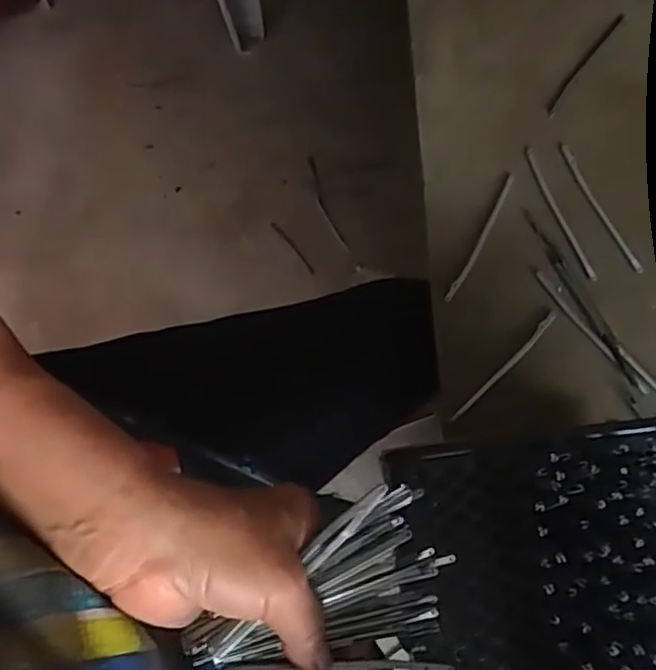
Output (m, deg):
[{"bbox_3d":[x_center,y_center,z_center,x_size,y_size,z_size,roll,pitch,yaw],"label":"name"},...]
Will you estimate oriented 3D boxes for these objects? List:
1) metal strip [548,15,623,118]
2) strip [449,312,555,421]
[{"bbox_3d":[0.198,-0.209,0.520,0.007,0.007,0.111,35,79,10],"label":"metal strip"},{"bbox_3d":[0.119,0.021,0.457,0.006,0.006,0.100,44,81,11],"label":"strip"}]

